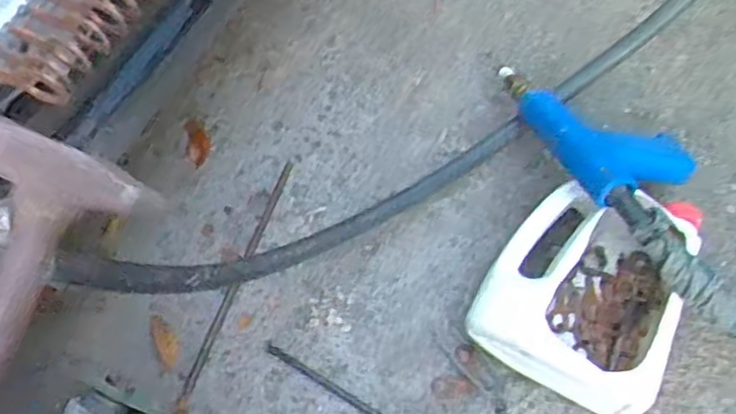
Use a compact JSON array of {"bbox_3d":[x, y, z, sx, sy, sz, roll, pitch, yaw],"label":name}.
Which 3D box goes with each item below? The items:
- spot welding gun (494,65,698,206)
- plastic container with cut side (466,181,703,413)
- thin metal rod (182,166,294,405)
[{"bbox_3d":[0.261,-0.089,0.782,0.111,0.067,0.223,-35,65,-18],"label":"spot welding gun"},{"bbox_3d":[0.219,0.070,0.669,0.171,0.107,0.243,24,63,14],"label":"plastic container with cut side"},{"bbox_3d":[-0.139,0.069,0.733,0.011,0.004,0.293,15,61,10],"label":"thin metal rod"}]

